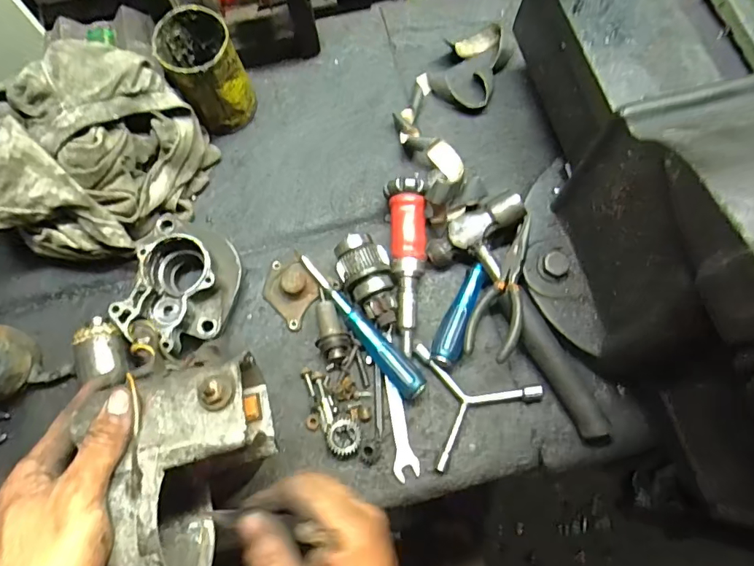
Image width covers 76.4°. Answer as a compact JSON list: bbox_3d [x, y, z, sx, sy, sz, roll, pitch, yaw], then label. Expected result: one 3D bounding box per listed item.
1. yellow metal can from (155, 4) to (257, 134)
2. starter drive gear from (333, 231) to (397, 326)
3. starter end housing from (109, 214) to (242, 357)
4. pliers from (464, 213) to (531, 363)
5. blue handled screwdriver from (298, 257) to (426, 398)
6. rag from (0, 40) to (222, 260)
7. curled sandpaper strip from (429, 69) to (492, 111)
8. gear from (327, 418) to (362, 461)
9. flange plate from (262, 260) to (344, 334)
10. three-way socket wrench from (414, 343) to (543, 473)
[{"bbox_3d":[-0.183,-0.224,0.521,0.069,0.116,0.078,-35,76,-10],"label":"yellow metal can"},{"bbox_3d":[-0.009,-0.002,0.489,0.052,0.046,0.094,-14,73,-4],"label":"starter drive gear"},{"bbox_3d":[-0.193,0.001,0.483,0.098,0.062,0.134,9,73,3],"label":"starter end housing"},{"bbox_3d":[0.119,0.002,0.471,0.052,0.011,0.149,-4,63,35],"label":"pliers"},{"bbox_3d":[-0.017,0.039,0.481,0.027,0.032,0.181,-36,76,-10],"label":"blue handled screwdriver"},{"bbox_3d":[-0.280,-0.118,0.472,0.136,0.153,0.205,33,76,10],"label":"rag"},{"bbox_3d":[0.099,-0.228,0.567,0.074,0.027,0.060,6,73,2],"label":"curled sandpaper strip"},{"bbox_3d":[-0.031,0.148,0.455,0.032,0.015,0.037,11,73,4],"label":"gear"},{"bbox_3d":[-0.087,0.003,0.505,0.069,0.021,0.067,40,77,12],"label":"flange plate"},{"bbox_3d":[0.103,0.109,0.463,0.111,0.016,0.116,-9,73,-2],"label":"three-way socket wrench"}]

